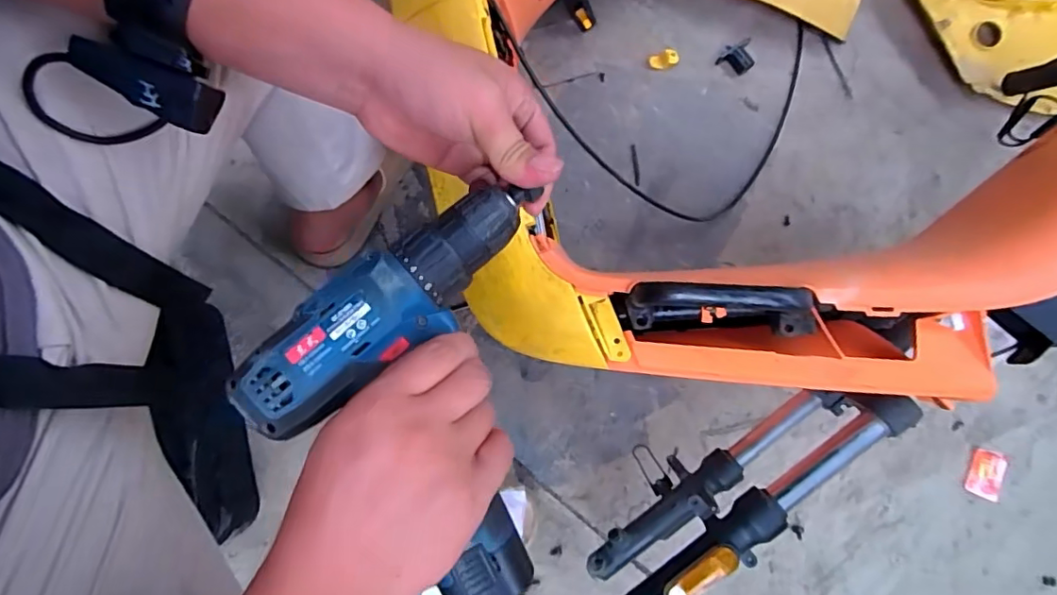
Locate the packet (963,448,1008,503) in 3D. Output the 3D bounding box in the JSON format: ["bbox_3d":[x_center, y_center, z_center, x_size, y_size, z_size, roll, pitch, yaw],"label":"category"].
[{"bbox_3d":[0.627,0.242,0.738,0.046,0.008,0.064,22,80,1],"label":"packet"}]

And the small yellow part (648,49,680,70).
[{"bbox_3d":[0.204,-0.358,0.810,0.043,0.014,0.022,-16,81,-5],"label":"small yellow part"}]

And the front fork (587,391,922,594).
[{"bbox_3d":[0.189,0.208,0.554,0.348,0.230,0.078,-37,80,-9],"label":"front fork"}]

